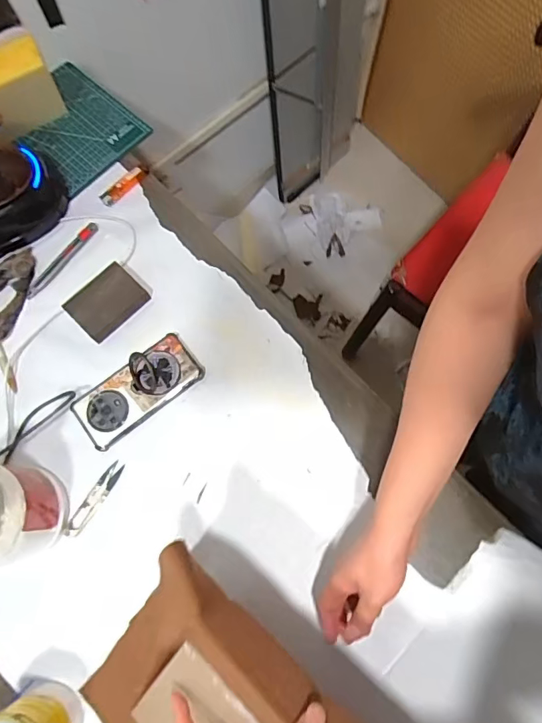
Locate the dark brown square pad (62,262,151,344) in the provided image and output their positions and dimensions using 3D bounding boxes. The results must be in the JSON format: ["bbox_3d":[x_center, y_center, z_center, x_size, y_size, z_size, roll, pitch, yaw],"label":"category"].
[{"bbox_3d":[-0.236,-0.088,0.683,0.086,0.032,0.105,42,78,13],"label":"dark brown square pad"}]

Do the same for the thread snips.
[{"bbox_3d":[-0.231,0.180,0.615,0.022,0.004,0.105,32,76,11],"label":"thread snips"}]

